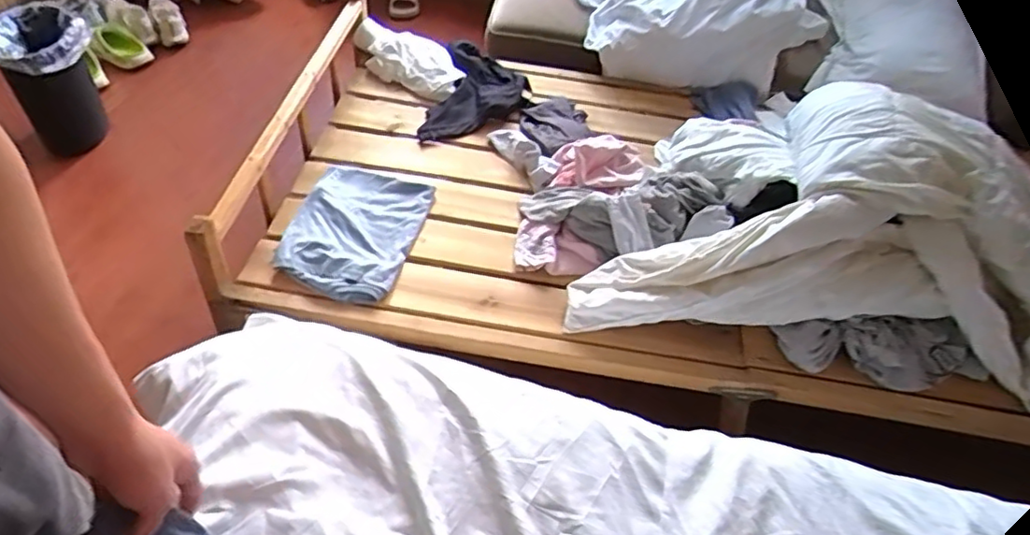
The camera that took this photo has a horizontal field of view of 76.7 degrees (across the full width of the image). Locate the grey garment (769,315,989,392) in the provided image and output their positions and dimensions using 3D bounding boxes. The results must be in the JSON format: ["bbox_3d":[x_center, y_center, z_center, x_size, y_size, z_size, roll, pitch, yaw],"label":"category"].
[{"bbox_3d":[0.716,0.159,1.254,0.398,0.065,0.126,0,48,-9],"label":"grey garment"}]

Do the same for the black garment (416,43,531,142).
[{"bbox_3d":[-0.091,-0.455,1.700,0.231,0.074,0.419,10,45,2],"label":"black garment"}]

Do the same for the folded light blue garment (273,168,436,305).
[{"bbox_3d":[-0.327,-0.072,1.314,0.242,0.048,0.350,13,45,5],"label":"folded light blue garment"}]

